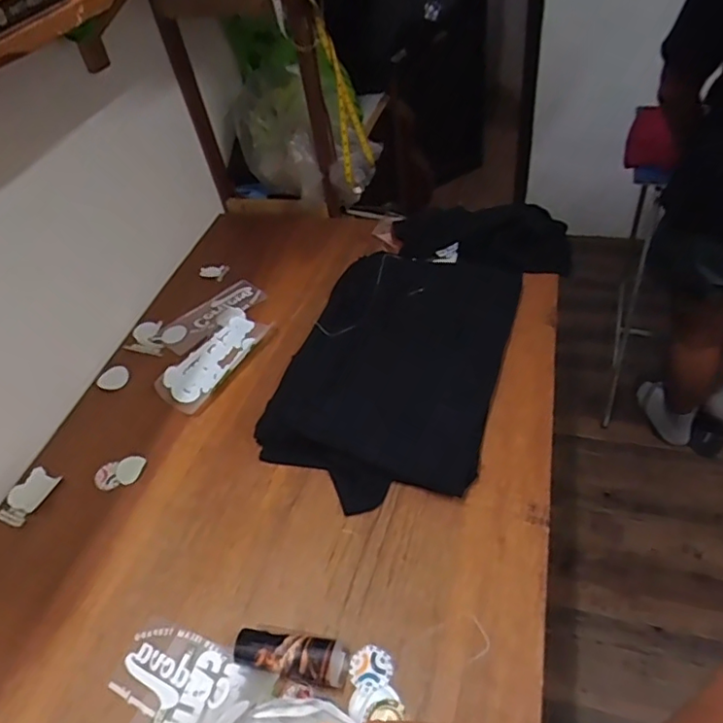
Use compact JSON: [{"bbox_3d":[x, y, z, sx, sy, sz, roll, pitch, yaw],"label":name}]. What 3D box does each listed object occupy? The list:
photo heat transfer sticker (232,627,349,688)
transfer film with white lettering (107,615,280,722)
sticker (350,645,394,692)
[{"bbox_3d":[-0.092,0.379,0.746,0.145,0.052,0.055,5,48,12],"label":"photo heat transfer sticker"},{"bbox_3d":[-0.249,0.444,0.700,0.214,0.062,0.220,16,51,21],"label":"transfer film with white lettering"},{"bbox_3d":[0.013,0.396,0.742,0.056,0.004,0.049,-17,47,-9],"label":"sticker"}]

